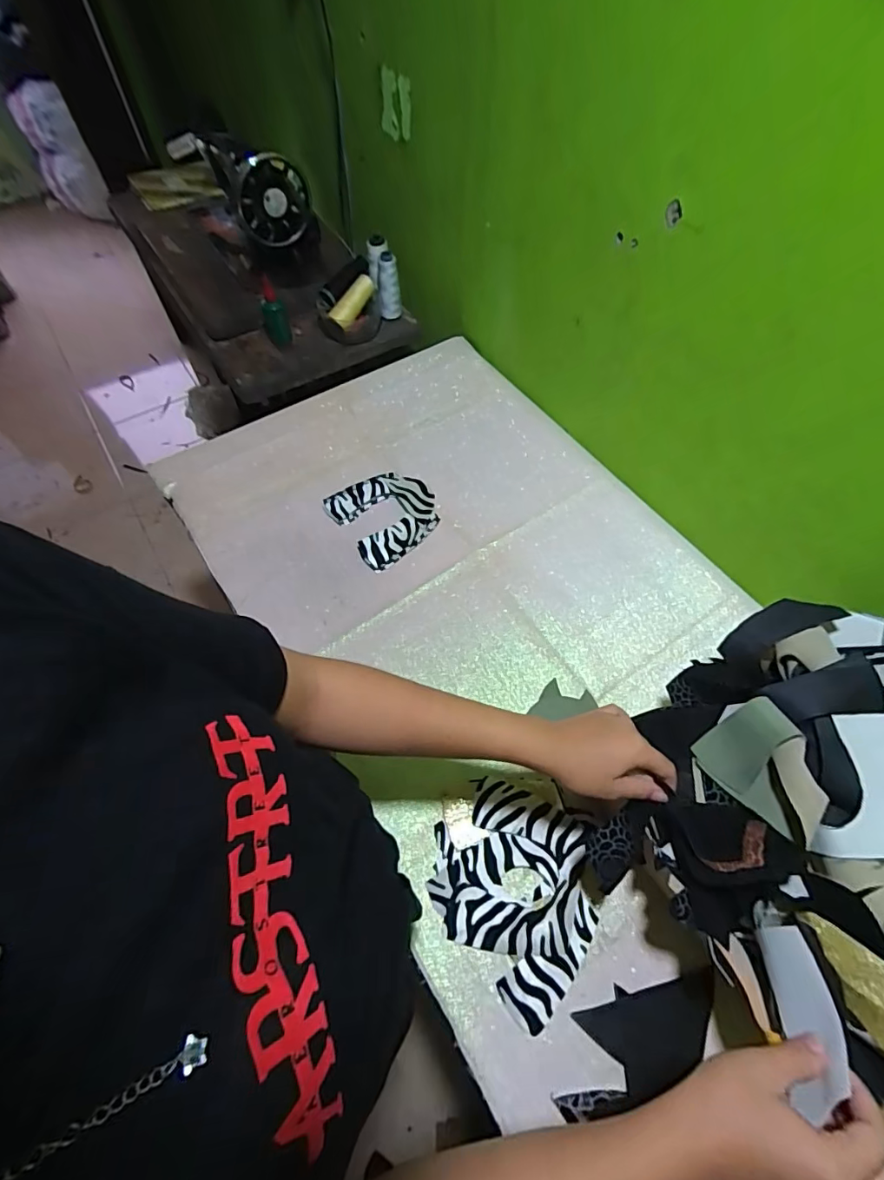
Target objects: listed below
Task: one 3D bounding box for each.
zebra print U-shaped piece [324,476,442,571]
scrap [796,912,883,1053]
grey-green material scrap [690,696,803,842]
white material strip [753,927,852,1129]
[{"bbox_3d":[-0.080,-0.116,0.743,0.143,0.016,0.150,-30,66,-18],"label":"zebra print U-shaped piece"},{"bbox_3d":[0.307,0.288,0.356,0.096,0.007,0.051,40,103,31],"label":"scrap"},{"bbox_3d":[0.279,0.156,0.431,0.025,0.089,0.097,-2,55,-39],"label":"grey-green material scrap"},{"bbox_3d":[0.243,0.282,0.326,0.021,0.032,0.095,8,43,2],"label":"white material strip"}]

